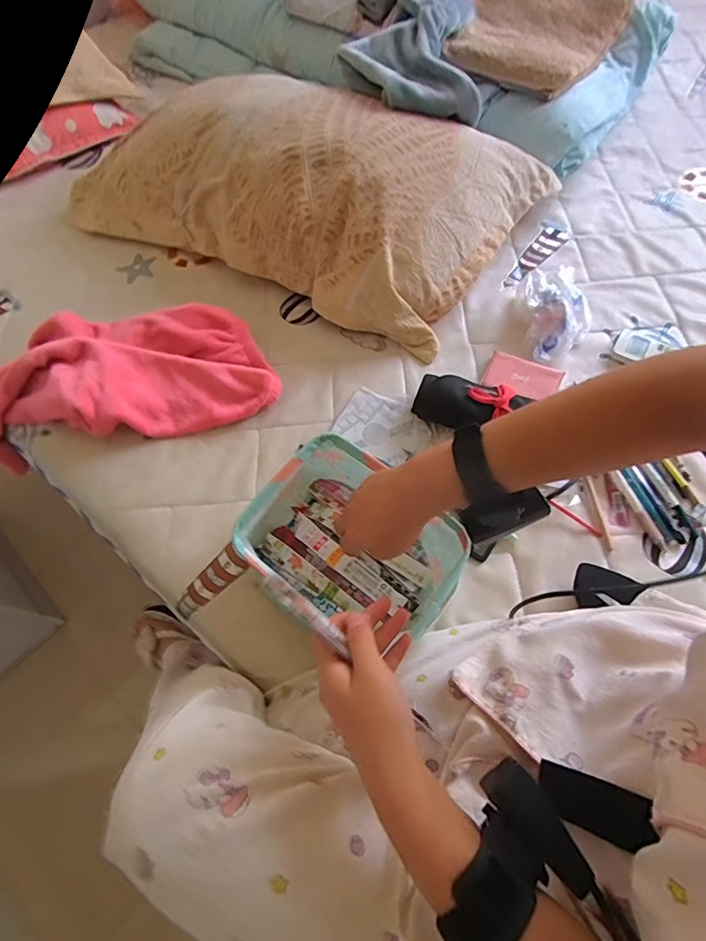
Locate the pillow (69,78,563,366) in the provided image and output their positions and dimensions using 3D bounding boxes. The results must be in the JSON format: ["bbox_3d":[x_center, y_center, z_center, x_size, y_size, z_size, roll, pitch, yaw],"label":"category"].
[{"bbox_3d":[-0.094,-0.468,0.762,0.730,0.158,0.377,23,68,12],"label":"pillow"}]

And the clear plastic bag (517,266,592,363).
[{"bbox_3d":[0.302,-0.230,0.692,0.104,0.053,0.154,-3,65,0],"label":"clear plastic bag"}]

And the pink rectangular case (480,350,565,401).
[{"bbox_3d":[0.238,-0.132,0.663,0.101,0.013,0.057,20,82,5],"label":"pink rectangular case"}]

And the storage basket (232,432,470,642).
[{"bbox_3d":[-0.008,0.078,0.509,0.209,0.117,0.152,33,70,16],"label":"storage basket"}]

